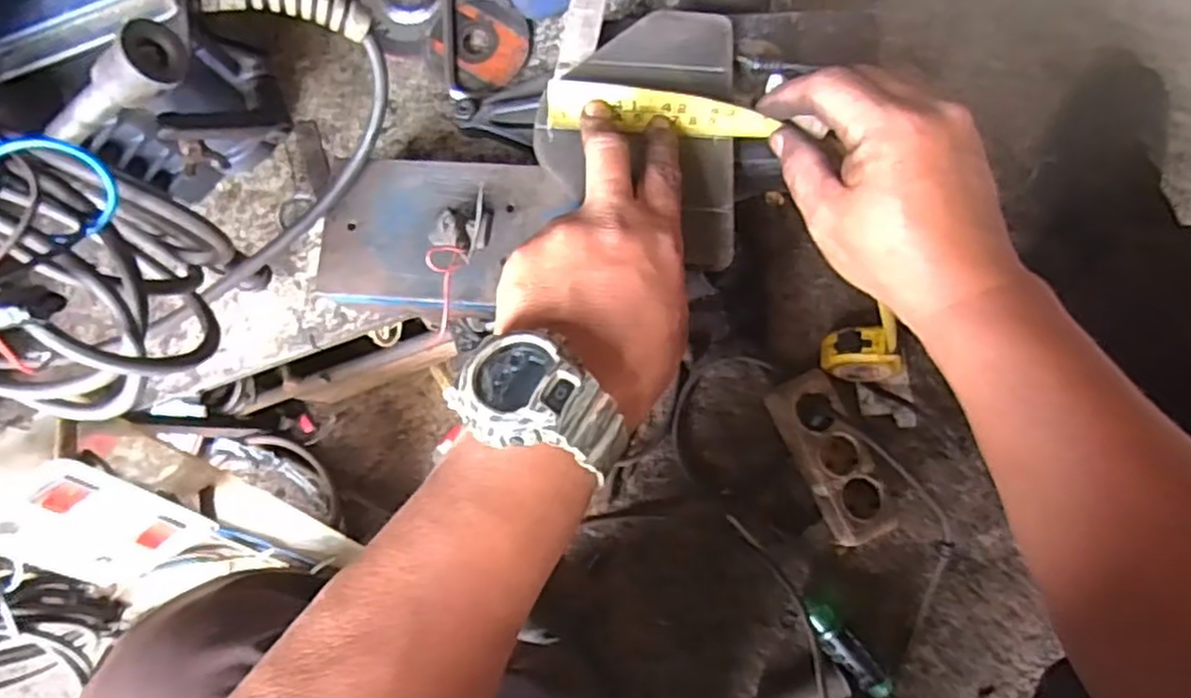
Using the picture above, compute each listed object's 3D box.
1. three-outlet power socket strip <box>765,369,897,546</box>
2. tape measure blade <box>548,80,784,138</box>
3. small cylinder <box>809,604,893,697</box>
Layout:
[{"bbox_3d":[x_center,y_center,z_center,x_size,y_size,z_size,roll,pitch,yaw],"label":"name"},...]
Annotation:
[{"bbox_3d":[0.224,0.103,0.702,0.064,0.044,0.162,-25,79,1],"label":"three-outlet power socket strip"},{"bbox_3d":[0.035,-0.125,0.396,0.119,0.009,0.026,7,83,-2],"label":"tape measure blade"},{"bbox_3d":[0.231,0.279,0.684,0.029,0.026,0.093,-39,80,-2],"label":"small cylinder"}]

